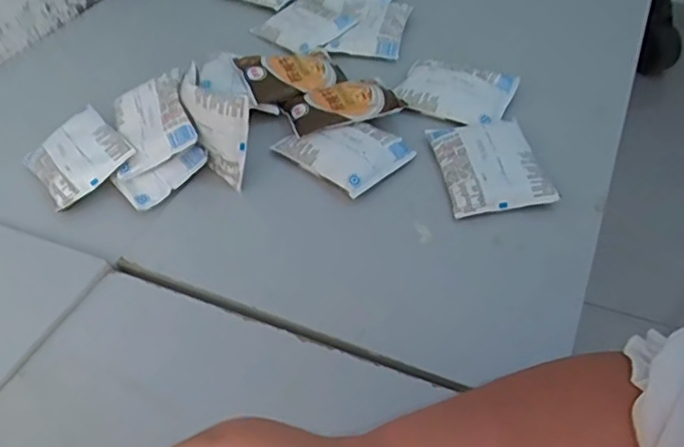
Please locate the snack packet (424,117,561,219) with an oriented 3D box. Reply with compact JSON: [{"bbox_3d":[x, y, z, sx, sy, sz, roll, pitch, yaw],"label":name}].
[{"bbox_3d":[0.146,-0.065,0.590,0.093,0.024,0.131,-7,46,-2],"label":"snack packet"}]

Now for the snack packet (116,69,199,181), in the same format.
[{"bbox_3d":[-0.203,-0.109,0.622,0.089,0.012,0.104,-26,62,12],"label":"snack packet"}]

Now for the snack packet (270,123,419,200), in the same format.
[{"bbox_3d":[0.002,-0.083,0.621,0.121,0.023,0.090,34,57,31],"label":"snack packet"}]

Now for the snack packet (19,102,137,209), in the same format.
[{"bbox_3d":[-0.285,-0.075,0.625,0.093,0.014,0.114,-43,56,-12],"label":"snack packet"}]

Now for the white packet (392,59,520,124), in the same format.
[{"bbox_3d":[0.127,-0.154,0.676,0.132,0.025,0.083,13,49,17],"label":"white packet"}]

